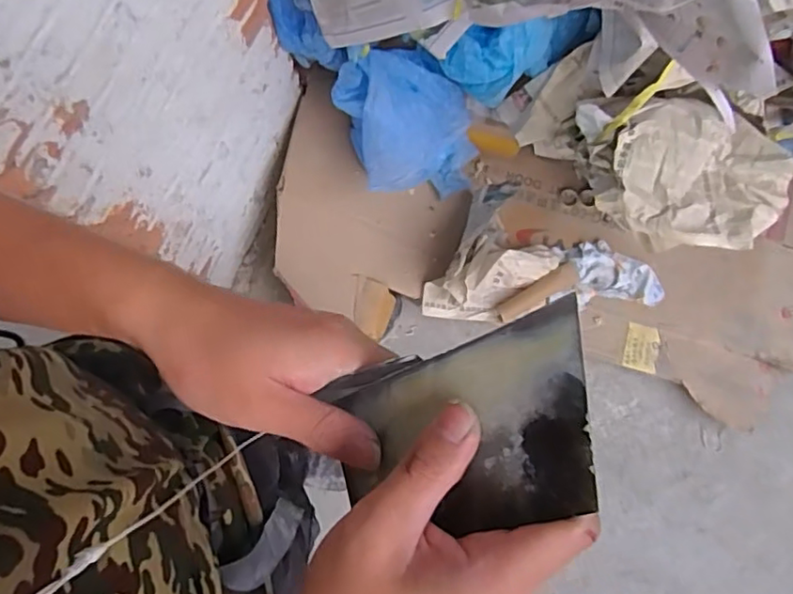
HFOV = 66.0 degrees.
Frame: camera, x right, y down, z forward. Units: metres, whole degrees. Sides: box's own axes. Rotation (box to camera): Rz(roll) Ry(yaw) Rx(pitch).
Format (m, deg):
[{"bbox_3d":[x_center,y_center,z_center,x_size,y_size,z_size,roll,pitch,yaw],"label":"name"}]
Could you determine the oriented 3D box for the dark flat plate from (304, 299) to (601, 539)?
[{"bbox_3d":[0.024,0.056,0.251,0.122,0.007,0.073,-25,71,35],"label":"dark flat plate"}]

